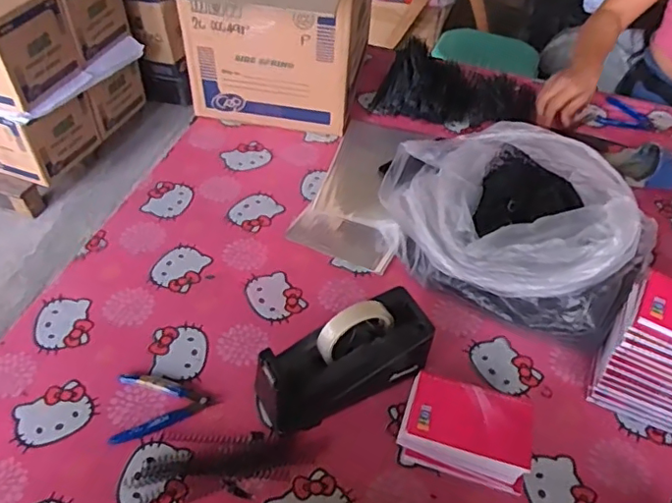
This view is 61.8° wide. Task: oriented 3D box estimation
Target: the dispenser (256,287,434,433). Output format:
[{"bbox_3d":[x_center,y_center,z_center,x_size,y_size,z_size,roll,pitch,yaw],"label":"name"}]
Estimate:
[{"bbox_3d":[0.009,0.122,0.642,0.203,0.118,0.074,-21,51,-20],"label":"dispenser"}]

